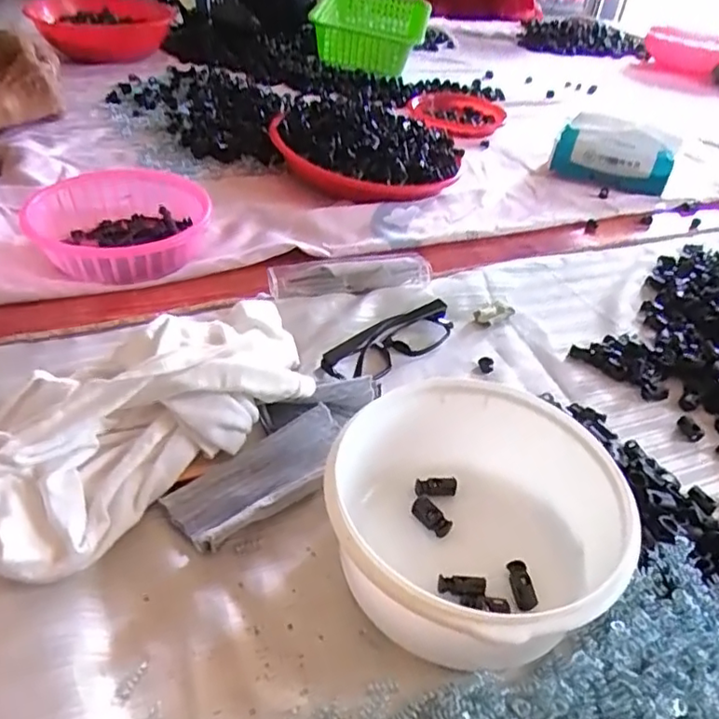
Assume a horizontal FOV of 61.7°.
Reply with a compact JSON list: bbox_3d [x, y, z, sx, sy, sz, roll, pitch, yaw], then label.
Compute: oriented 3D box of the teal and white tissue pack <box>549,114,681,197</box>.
[{"bbox_3d":[0.347,-0.278,0.827,0.150,0.079,0.080,23,42,19],"label":"teal and white tissue pack"}]

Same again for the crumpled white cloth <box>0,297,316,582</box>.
[{"bbox_3d":[-0.142,0.026,0.404,0.142,0.061,0.251,32,46,30],"label":"crumpled white cloth"}]

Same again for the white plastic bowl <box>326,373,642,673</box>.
[{"bbox_3d":[0.060,0.092,0.341,0.143,0.079,0.158,-29,49,-35],"label":"white plastic bowl"}]

